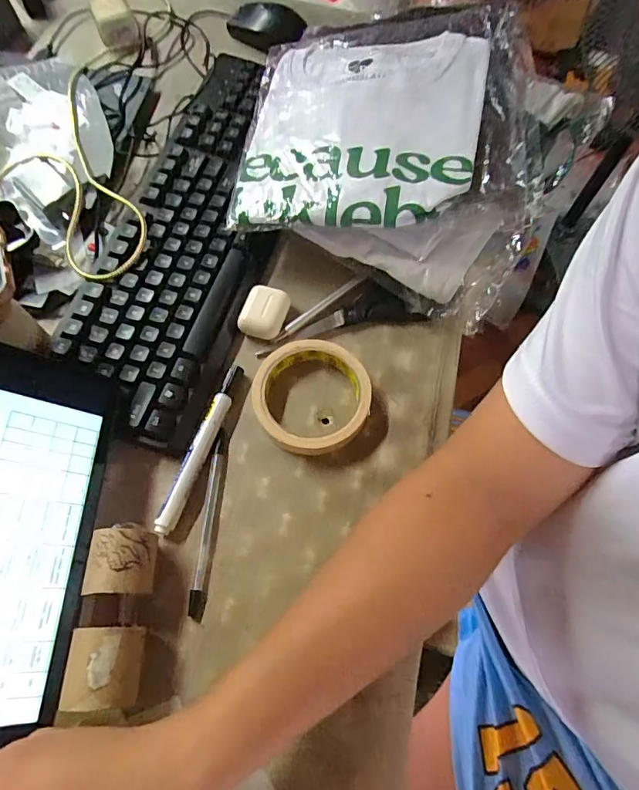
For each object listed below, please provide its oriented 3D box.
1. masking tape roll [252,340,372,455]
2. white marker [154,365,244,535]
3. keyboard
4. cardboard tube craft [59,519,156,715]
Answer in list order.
[{"bbox_3d":[-0.006,0.001,0.381,0.093,0.019,0.094,0,67,-1],"label":"masking tape roll"},{"bbox_3d":[-0.092,0.038,0.365,0.014,0.012,0.143,18,67,6],"label":"white marker"},{"bbox_3d":[-0.110,-0.161,0.436,0.132,0.025,0.412,14,67,5],"label":"keyboard"},{"bbox_3d":[-0.129,0.139,0.302,0.040,0.043,0.101,-1,67,-2],"label":"cardboard tube craft"}]

